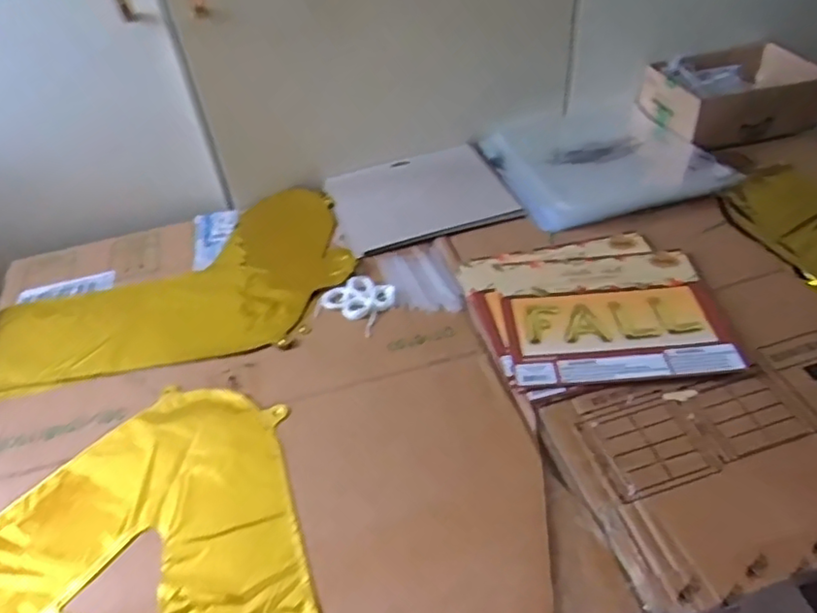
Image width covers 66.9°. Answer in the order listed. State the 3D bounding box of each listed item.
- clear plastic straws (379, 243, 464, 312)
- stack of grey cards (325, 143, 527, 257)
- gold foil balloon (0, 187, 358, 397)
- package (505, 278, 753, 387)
[{"bbox_3d":[0.012,-0.029,0.627,0.063,0.011,0.099,-15,45,-10],"label":"clear plastic straws"},{"bbox_3d":[0.013,-0.130,0.733,0.196,0.018,0.170,-15,45,-10],"label":"stack of grey cards"},{"bbox_3d":[-0.260,-0.020,0.657,0.388,0.025,0.246,-14,45,-10],"label":"gold foil balloon"},{"bbox_3d":[0.193,0.020,0.556,0.196,0.007,0.112,-4,44,1],"label":"package"}]

